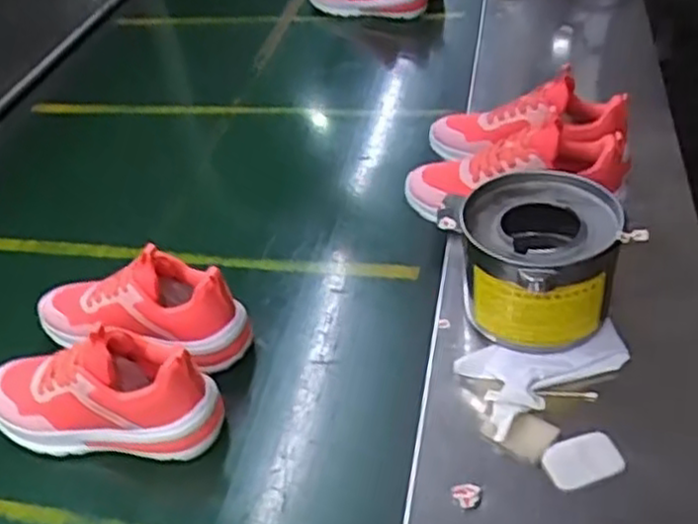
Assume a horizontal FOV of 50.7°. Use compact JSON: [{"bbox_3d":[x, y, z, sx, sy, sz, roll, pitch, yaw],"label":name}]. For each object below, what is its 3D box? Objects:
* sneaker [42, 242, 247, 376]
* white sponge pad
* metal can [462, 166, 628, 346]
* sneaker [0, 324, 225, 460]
[{"bbox_3d":[-0.224,0.045,0.767,0.226,0.115,0.092,10,43,19],"label":"sneaker"},{"bbox_3d":[0.191,0.162,0.601,0.060,0.012,0.039,-13,41,-4],"label":"white sponge pad"},{"bbox_3d":[0.178,0.005,0.700,0.134,0.115,0.149,11,45,21],"label":"metal can"},{"bbox_3d":[-0.235,0.111,0.684,0.228,0.123,0.087,1,41,10],"label":"sneaker"}]

